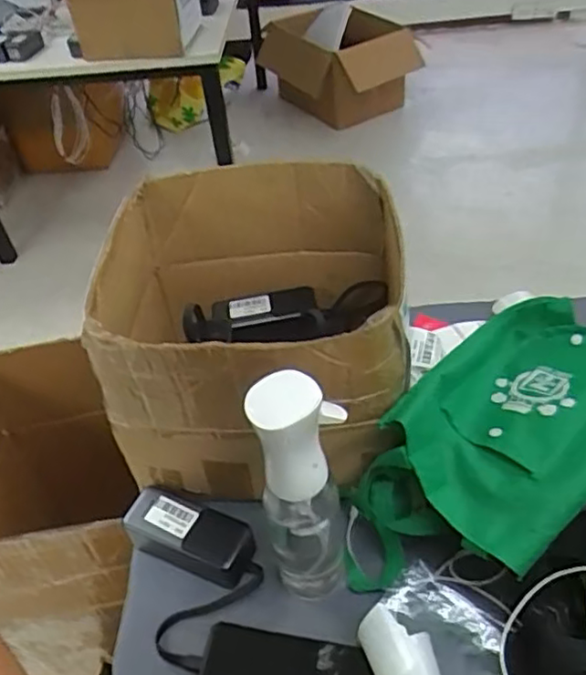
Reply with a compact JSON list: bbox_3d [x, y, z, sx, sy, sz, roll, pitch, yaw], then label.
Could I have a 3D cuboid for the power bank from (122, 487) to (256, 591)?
[{"bbox_3d":[-0.105,0.207,0.651,0.139,0.049,0.056,15,47,20],"label":"power bank"}]

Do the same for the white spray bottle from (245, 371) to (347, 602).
[{"bbox_3d":[0.009,0.137,0.543,0.073,0.270,0.054,-7,43,-1],"label":"white spray bottle"}]

